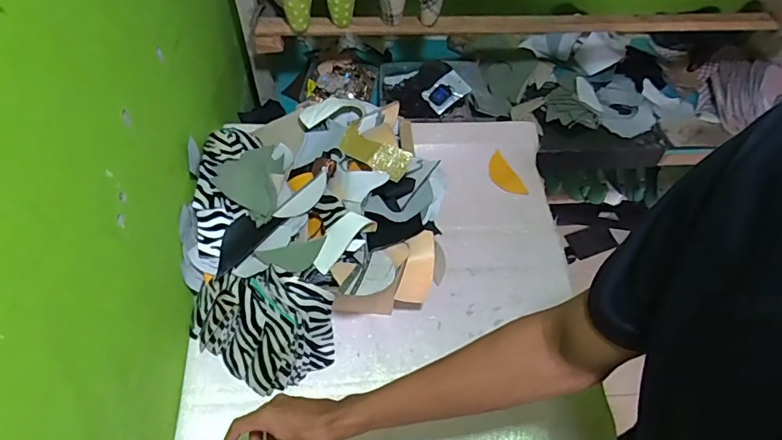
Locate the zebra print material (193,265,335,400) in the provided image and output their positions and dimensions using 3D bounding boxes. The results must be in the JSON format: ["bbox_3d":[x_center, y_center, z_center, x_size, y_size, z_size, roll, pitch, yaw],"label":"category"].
[{"bbox_3d":[-0.188,0.144,0.692,0.218,0.120,0.136,24,58,11],"label":"zebra print material"}]

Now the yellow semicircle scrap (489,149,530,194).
[{"bbox_3d":[0.215,-0.086,0.940,0.047,0.009,0.105,-26,72,-7],"label":"yellow semicircle scrap"}]

